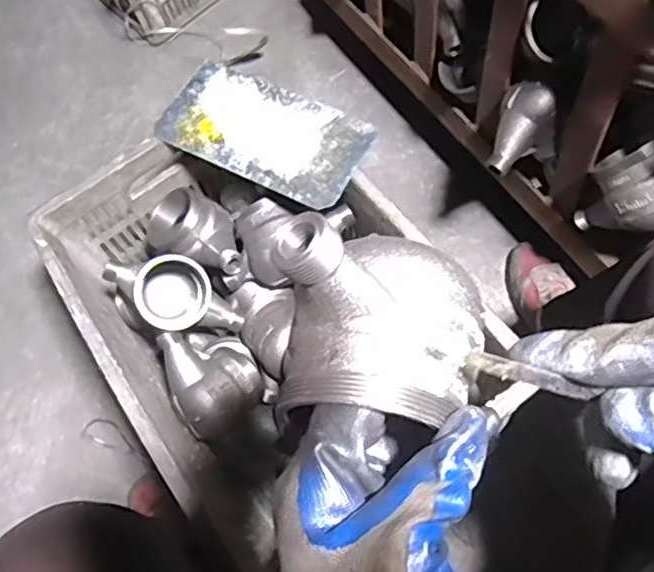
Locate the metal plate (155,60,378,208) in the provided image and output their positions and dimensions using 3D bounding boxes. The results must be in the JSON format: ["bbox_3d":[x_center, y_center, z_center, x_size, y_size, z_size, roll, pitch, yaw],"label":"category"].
[{"bbox_3d":[-0.071,-0.176,0.718,0.235,0.008,0.123,26,72,17],"label":"metal plate"}]

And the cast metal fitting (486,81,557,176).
[{"bbox_3d":[0.224,-0.177,0.721,0.067,0.058,0.113,24,101,38],"label":"cast metal fitting"}]

